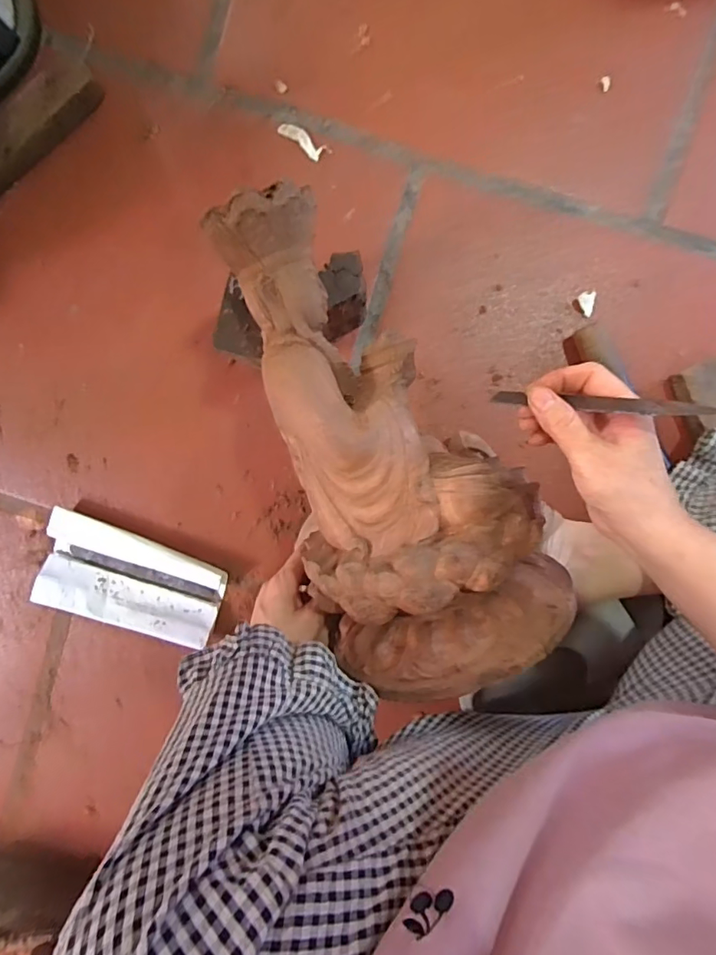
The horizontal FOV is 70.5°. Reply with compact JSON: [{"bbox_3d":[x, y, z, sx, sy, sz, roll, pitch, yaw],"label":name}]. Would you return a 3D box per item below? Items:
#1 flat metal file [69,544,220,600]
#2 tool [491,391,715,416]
[{"bbox_3d":[-0.253,0.115,0.604,0.183,0.009,0.018,16,95,1],"label":"flat metal file"},{"bbox_3d":[0.155,-0.048,0.326,0.134,0.006,0.010,8,99,28],"label":"tool"}]

